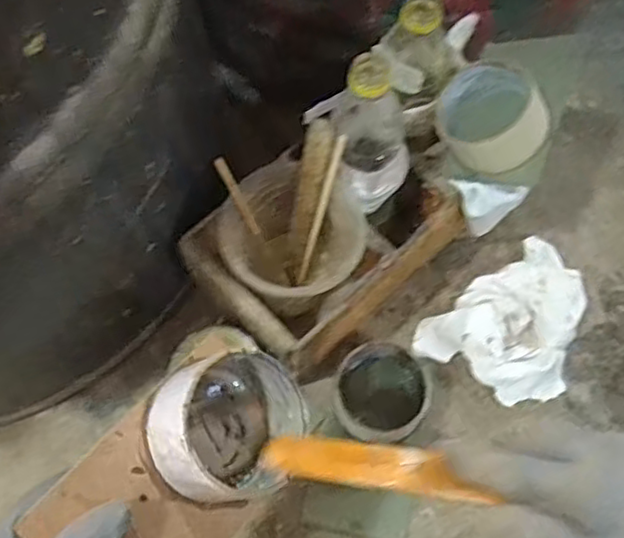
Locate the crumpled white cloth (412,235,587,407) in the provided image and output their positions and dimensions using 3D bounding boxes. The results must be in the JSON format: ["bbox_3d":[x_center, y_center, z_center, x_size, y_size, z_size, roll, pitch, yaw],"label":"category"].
[{"bbox_3d":[0.195,0.054,0.625,0.163,0.043,0.126,-35,71,-13],"label":"crumpled white cloth"}]

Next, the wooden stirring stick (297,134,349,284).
[{"bbox_3d":[0.007,-0.047,0.559,0.008,0.144,0.008,27,36,13],"label":"wooden stirring stick"}]

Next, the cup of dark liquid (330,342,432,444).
[{"bbox_3d":[0.061,0.112,0.602,0.079,0.041,0.082,0,67,0],"label":"cup of dark liquid"}]

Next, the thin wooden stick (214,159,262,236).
[{"bbox_3d":[-0.058,-0.057,0.532,0.009,0.074,0.005,-38,38,-15],"label":"thin wooden stick"}]

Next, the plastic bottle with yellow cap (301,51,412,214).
[{"bbox_3d":[0.048,-0.111,0.544,0.075,0.136,0.047,-32,45,-13],"label":"plastic bottle with yellow cap"}]

